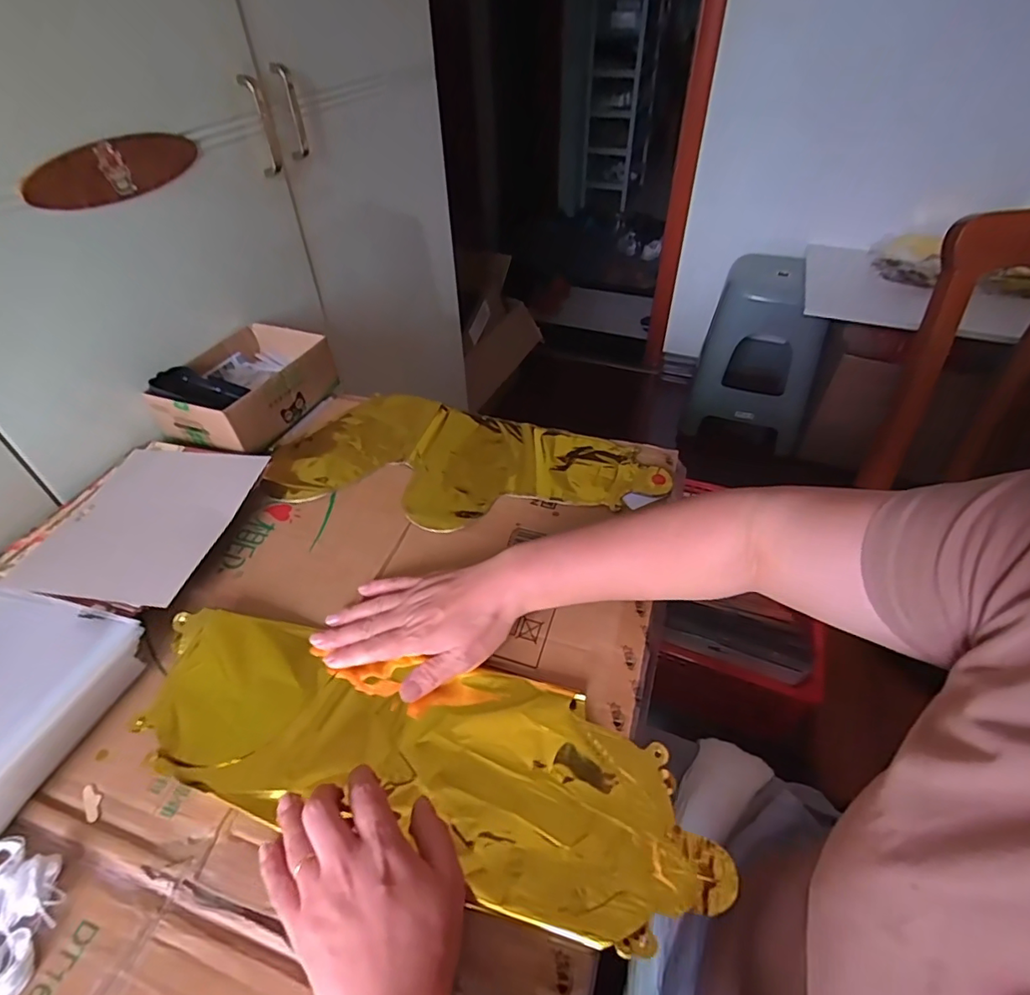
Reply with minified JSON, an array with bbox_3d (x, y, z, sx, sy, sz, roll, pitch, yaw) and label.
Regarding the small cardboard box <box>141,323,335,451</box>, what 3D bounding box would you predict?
[{"bbox_3d":[-0.337,-0.140,0.677,0.150,0.069,0.187,16,47,17],"label":"small cardboard box"}]

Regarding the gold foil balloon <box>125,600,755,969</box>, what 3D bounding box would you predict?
[{"bbox_3d":[-0.069,0.182,0.389,0.422,0.017,0.137,13,46,12],"label":"gold foil balloon"}]

